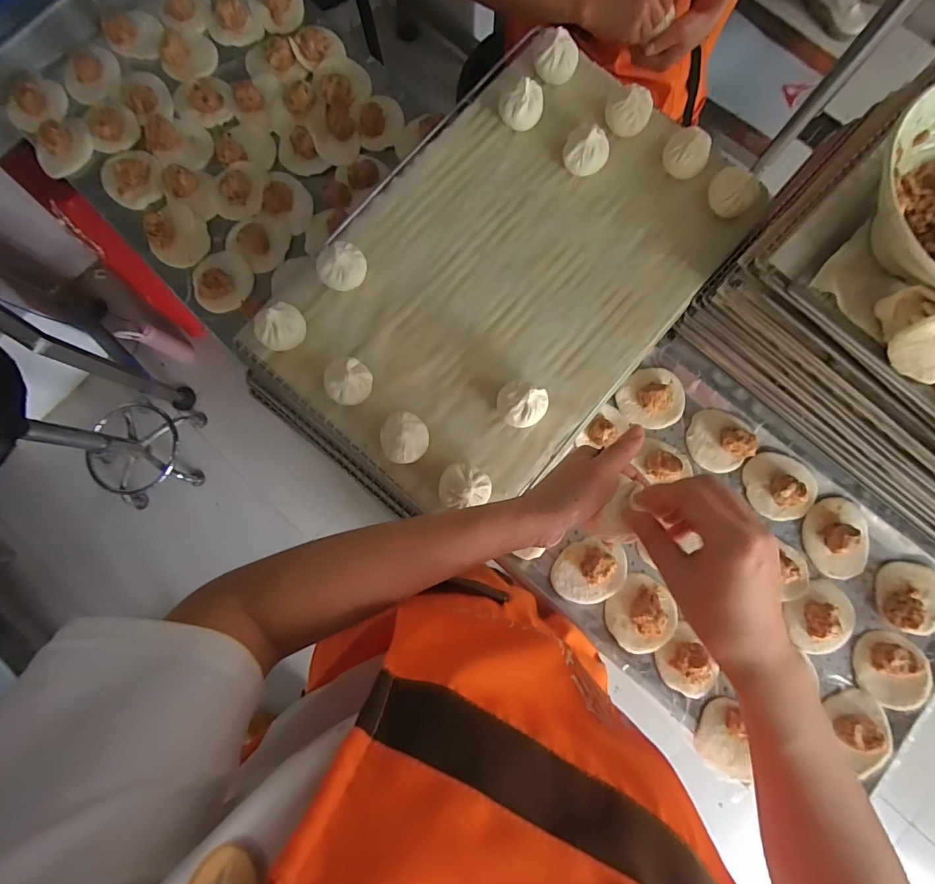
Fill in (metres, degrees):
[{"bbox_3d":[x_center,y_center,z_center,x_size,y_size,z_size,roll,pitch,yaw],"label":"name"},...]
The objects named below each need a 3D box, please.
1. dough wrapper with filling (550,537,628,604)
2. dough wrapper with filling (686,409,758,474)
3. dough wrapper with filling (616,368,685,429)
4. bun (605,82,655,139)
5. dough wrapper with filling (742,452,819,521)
[{"bbox_3d":[0.166,0.176,0.585,0.097,0.031,0.082,-42,84,-6],"label":"dough wrapper with filling"},{"bbox_3d":[0.359,-0.002,0.615,0.082,0.031,0.084,0,82,-1],"label":"dough wrapper with filling"},{"bbox_3d":[0.267,-0.065,0.622,0.095,0.026,0.084,-4,82,-1],"label":"dough wrapper with filling"},{"bbox_3d":[0.207,-0.428,0.553,0.055,0.045,0.053,0,82,-1],"label":"bun"},{"bbox_3d":[0.444,0.062,0.606,0.100,0.027,0.090,2,82,0],"label":"dough wrapper with filling"}]

